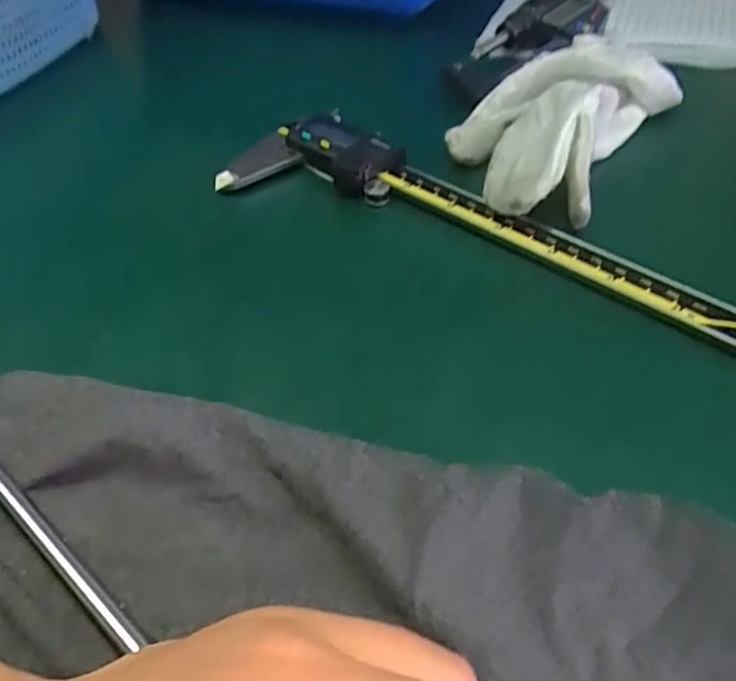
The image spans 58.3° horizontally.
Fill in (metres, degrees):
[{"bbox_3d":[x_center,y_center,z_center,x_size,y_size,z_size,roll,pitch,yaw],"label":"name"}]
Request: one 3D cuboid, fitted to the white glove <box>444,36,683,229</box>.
[{"bbox_3d":[0.081,-0.100,0.300,0.079,0.029,0.120,23,54,26],"label":"white glove"}]

